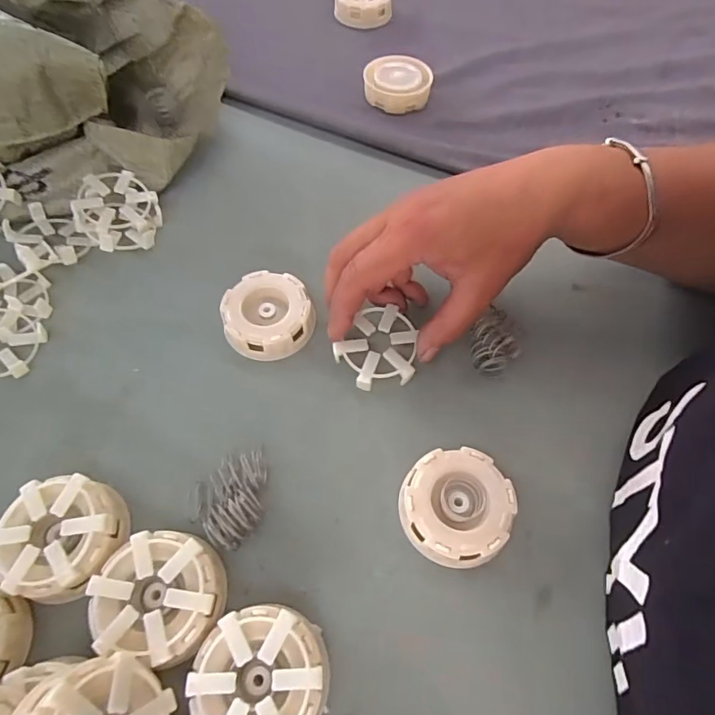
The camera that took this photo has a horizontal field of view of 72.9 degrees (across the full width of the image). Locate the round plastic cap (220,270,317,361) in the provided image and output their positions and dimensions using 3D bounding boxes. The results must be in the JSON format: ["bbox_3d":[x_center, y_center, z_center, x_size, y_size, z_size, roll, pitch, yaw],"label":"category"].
[{"bbox_3d":[-0.061,-0.030,0.334,0.060,0.021,0.058,0,62,0],"label":"round plastic cap"}]

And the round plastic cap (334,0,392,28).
[{"bbox_3d":[0.007,-0.397,0.541,0.062,0.022,0.062,0,62,0],"label":"round plastic cap"}]

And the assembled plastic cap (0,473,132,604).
[{"bbox_3d":[-0.155,0.096,0.259,0.058,0.032,0.058,0,62,0],"label":"assembled plastic cap"}]

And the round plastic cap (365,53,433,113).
[{"bbox_3d":[0.039,-0.265,0.468,0.062,0.022,0.062,0,62,0],"label":"round plastic cap"}]

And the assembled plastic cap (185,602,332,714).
[{"bbox_3d":[-0.045,0.152,0.230,0.060,0.029,0.058,0,62,0],"label":"assembled plastic cap"}]

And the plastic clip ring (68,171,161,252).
[{"bbox_3d":[-0.184,-0.111,0.374,0.059,0.030,0.063,0,62,0],"label":"plastic clip ring"}]

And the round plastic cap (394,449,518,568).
[{"bbox_3d":[0.055,0.084,0.273,0.061,0.021,0.059,0,62,0],"label":"round plastic cap"}]

